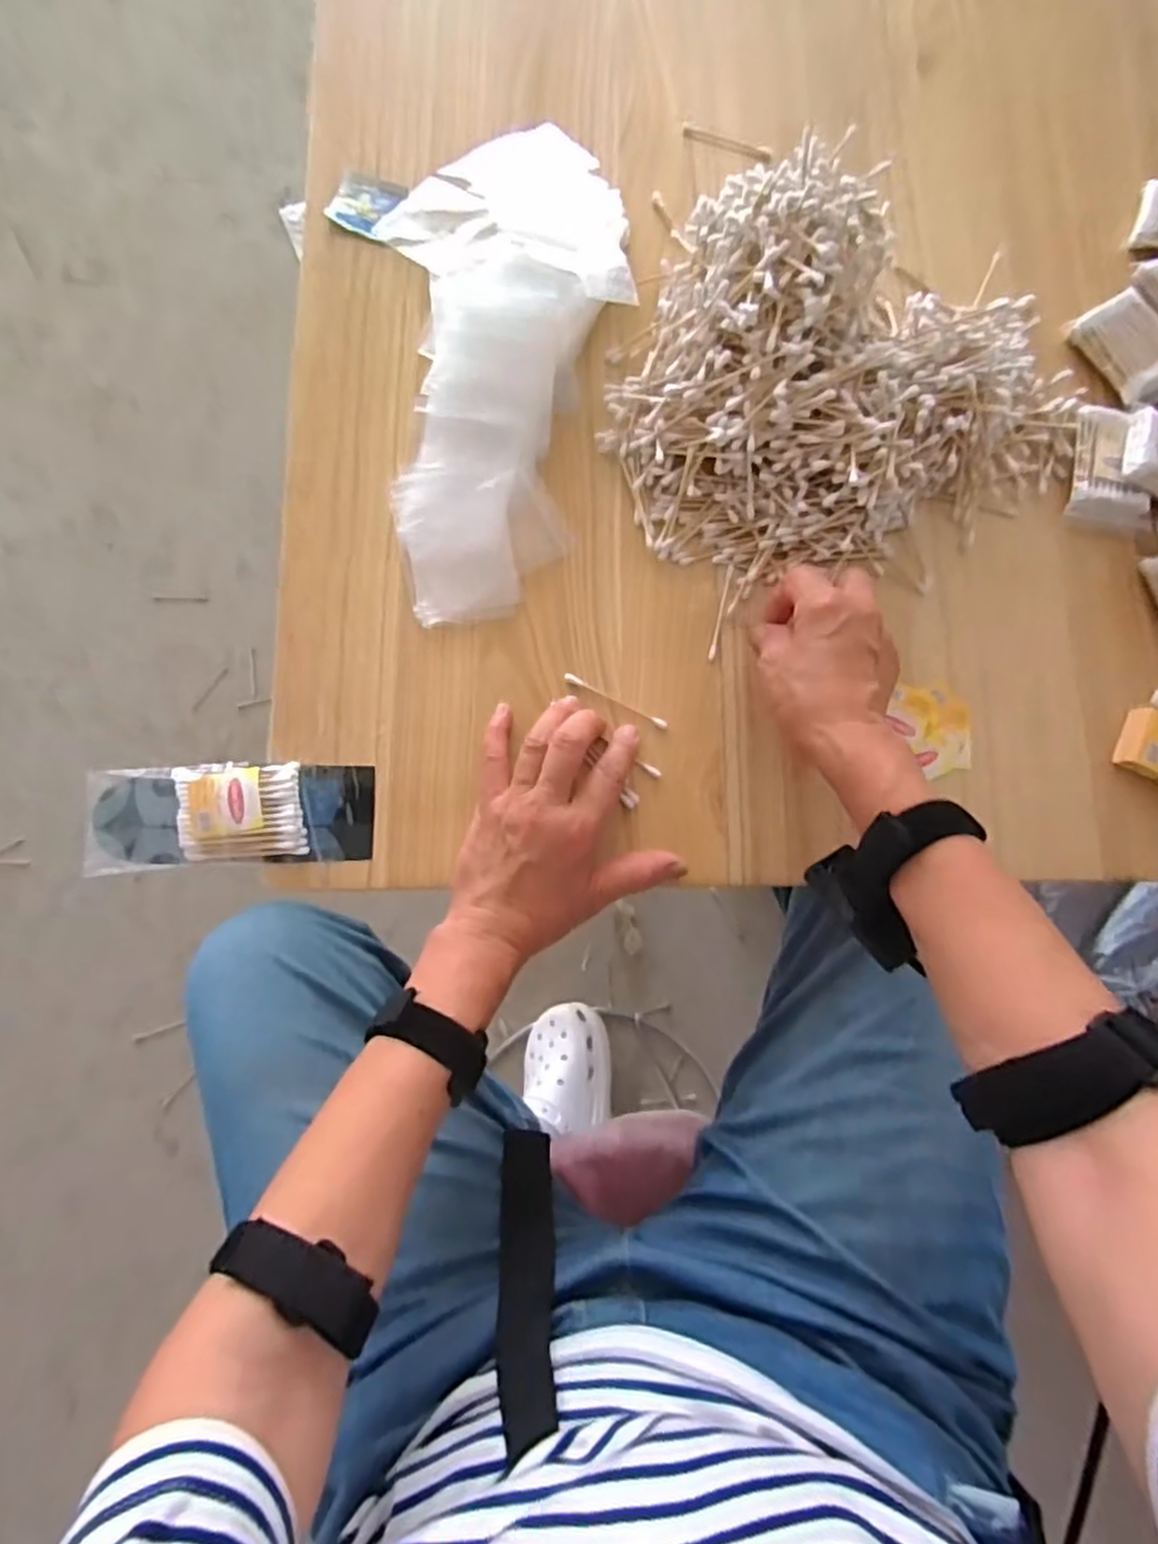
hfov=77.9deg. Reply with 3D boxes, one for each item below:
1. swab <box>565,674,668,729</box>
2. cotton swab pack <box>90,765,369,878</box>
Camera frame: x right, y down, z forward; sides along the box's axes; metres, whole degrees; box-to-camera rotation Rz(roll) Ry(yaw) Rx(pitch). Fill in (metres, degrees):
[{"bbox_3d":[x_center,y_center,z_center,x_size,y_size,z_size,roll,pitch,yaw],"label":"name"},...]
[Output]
[{"bbox_3d":[0.025,-0.047,0.475,0.074,0.004,0.006,27,80,0],"label":"swab"},{"bbox_3d":[-0.221,0.027,0.452,0.177,0.023,0.064,-1,81,-4],"label":"cotton swab pack"}]

